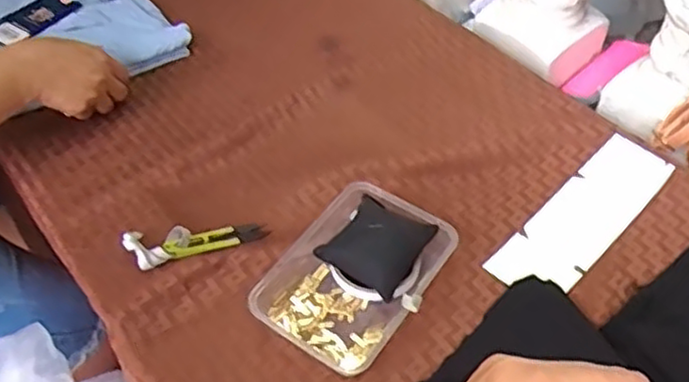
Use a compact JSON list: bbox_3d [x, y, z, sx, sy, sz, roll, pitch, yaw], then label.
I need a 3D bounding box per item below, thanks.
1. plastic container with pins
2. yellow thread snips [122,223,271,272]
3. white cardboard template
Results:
[{"bbox_3d":[0.014,0.070,0.616,0.120,0.041,0.169,26,54,22],"label":"plastic container with pins"},{"bbox_3d":[-0.137,0.042,0.647,0.130,0.022,0.039,-8,48,-23],"label":"yellow thread snips"},{"bbox_3d":[0.234,0.024,0.675,0.227,0.005,0.071,-39,60,-25],"label":"white cardboard template"}]

